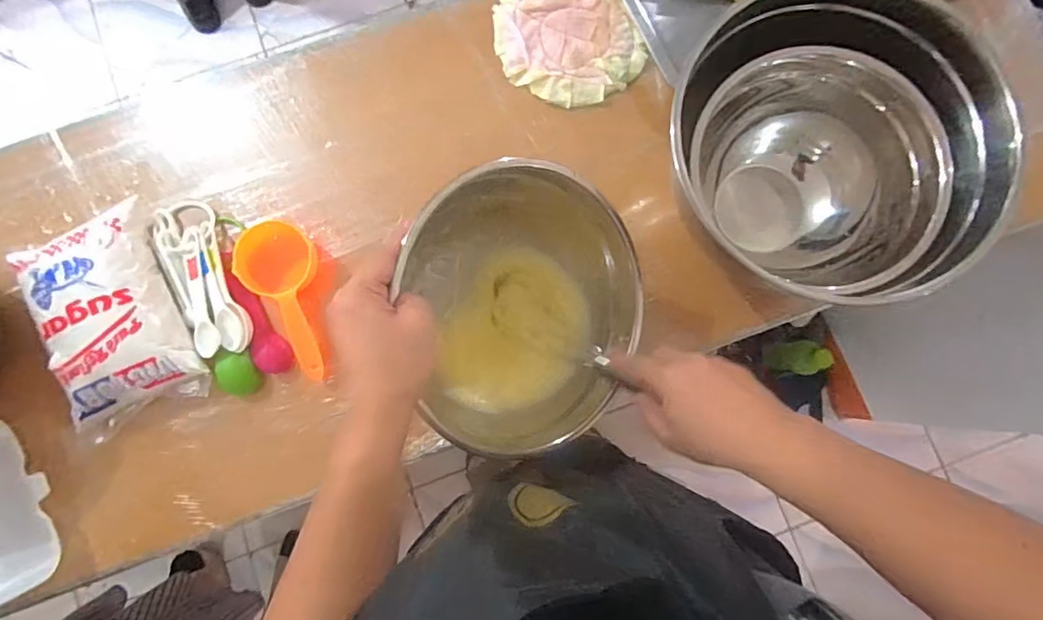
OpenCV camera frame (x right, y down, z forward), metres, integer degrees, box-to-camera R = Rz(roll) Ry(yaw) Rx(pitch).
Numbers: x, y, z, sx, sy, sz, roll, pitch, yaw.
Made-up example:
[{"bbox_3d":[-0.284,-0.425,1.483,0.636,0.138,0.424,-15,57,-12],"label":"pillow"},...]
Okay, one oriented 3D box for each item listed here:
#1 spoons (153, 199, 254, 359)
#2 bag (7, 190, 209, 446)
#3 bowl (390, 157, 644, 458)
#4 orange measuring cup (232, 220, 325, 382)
[{"bbox_3d":[-0.331,-0.035,0.547,0.062,0.017,0.175,-25,81,-3],"label":"spoons"},{"bbox_3d":[-0.407,0.007,0.521,0.132,0.054,0.203,-20,81,-3],"label":"bag"},{"bbox_3d":[-0.013,-0.004,0.469,0.223,0.113,0.236,0,81,1],"label":"bowl"},{"bbox_3d":[-0.236,-0.009,0.547,0.073,0.034,0.164,-16,96,-2],"label":"orange measuring cup"}]

